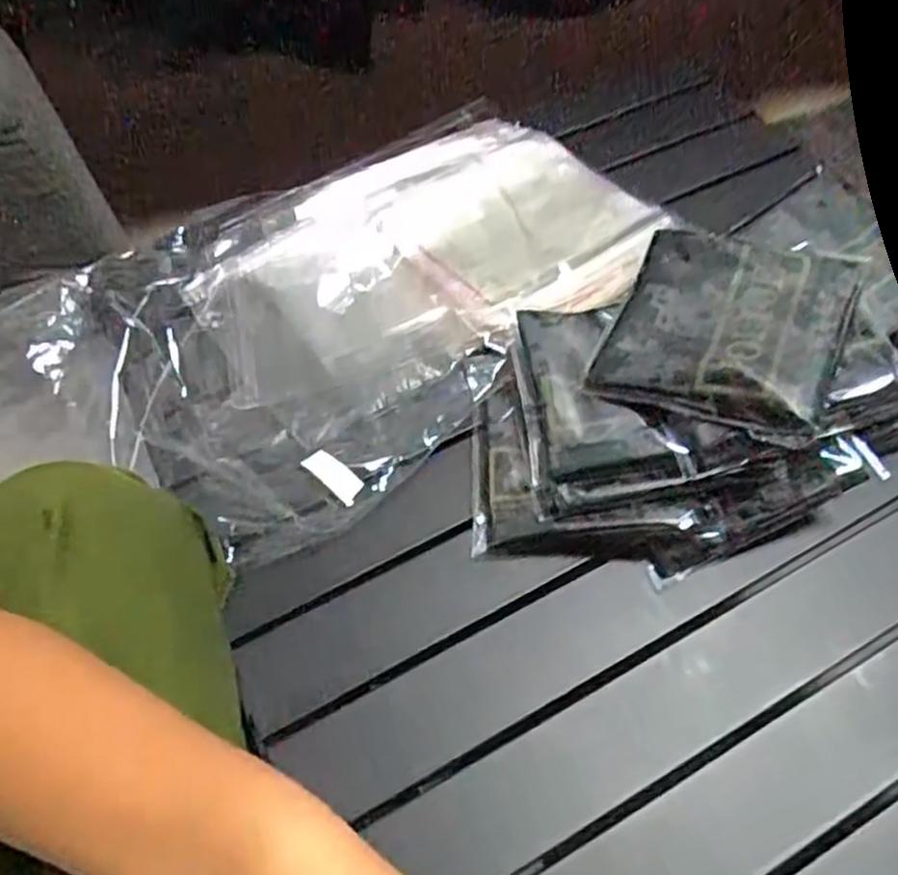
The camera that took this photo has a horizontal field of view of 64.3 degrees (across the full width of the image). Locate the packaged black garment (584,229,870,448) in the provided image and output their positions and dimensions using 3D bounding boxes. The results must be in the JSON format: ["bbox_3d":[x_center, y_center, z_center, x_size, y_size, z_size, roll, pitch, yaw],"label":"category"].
[{"bbox_3d":[0.164,-0.066,0.420,0.123,0.031,0.129,21,61,15],"label":"packaged black garment"}]

